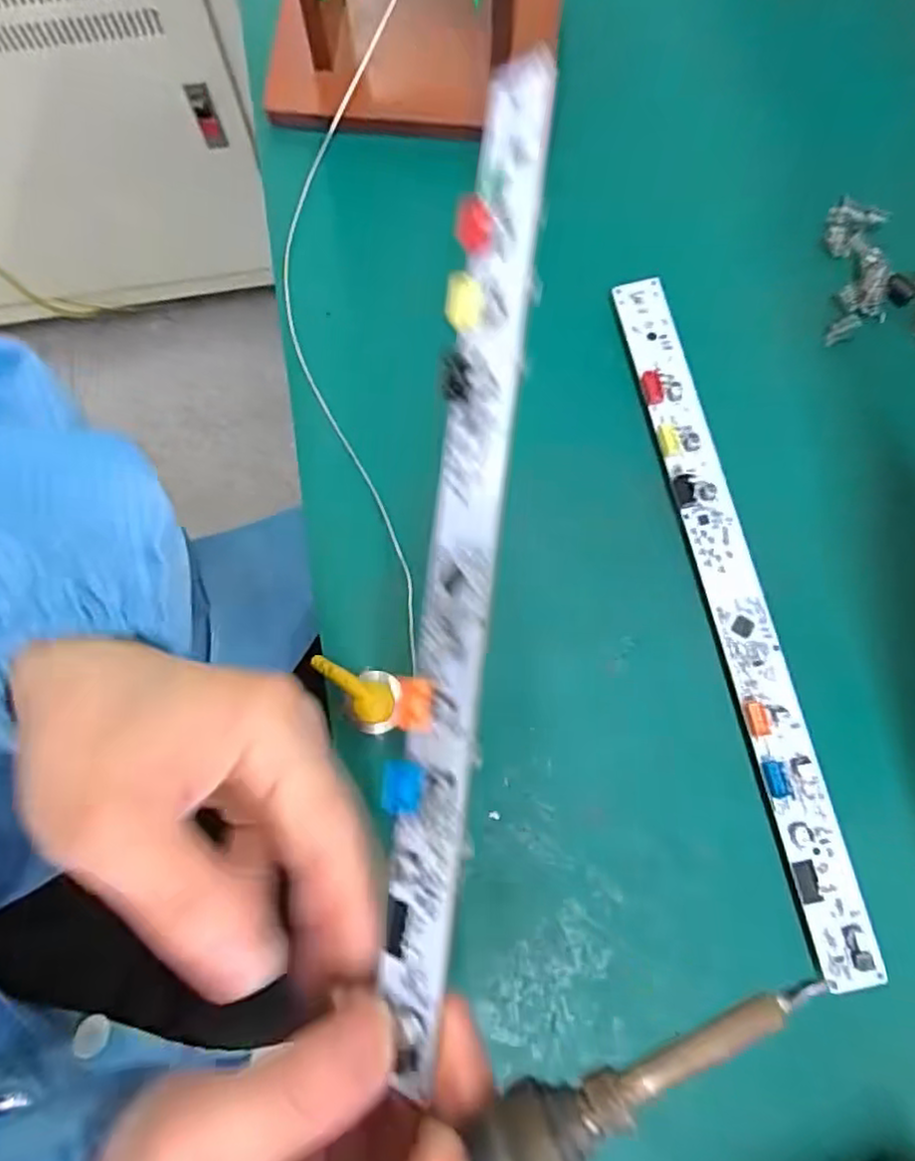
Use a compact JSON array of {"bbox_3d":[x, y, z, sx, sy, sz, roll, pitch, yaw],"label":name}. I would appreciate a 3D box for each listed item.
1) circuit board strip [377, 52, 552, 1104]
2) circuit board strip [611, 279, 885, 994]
[{"bbox_3d":[0.001,-0.017,0.194,0.021,0.012,0.275,7,83,1],"label":"circuit board strip"},{"bbox_3d":[0.111,0.006,0.274,0.021,0.010,0.284,-12,78,-3],"label":"circuit board strip"}]

